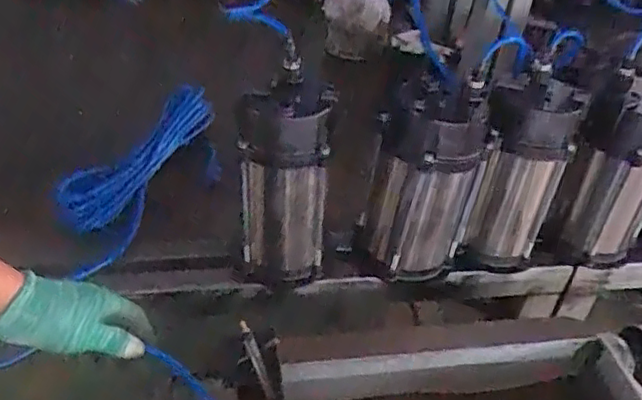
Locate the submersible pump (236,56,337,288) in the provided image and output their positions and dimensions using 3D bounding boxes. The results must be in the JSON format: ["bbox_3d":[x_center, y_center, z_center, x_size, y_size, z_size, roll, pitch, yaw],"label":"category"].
[{"bbox_3d":[-0.044,-0.026,0.782,0.115,0.264,0.106,8,39,1],"label":"submersible pump"}]

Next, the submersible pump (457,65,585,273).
[{"bbox_3d":[0.265,-0.034,0.842,0.111,0.245,0.117,22,41,17],"label":"submersible pump"}]

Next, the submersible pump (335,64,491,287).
[{"bbox_3d":[0.129,-0.020,0.814,0.129,0.258,0.127,-29,51,-36],"label":"submersible pump"}]

